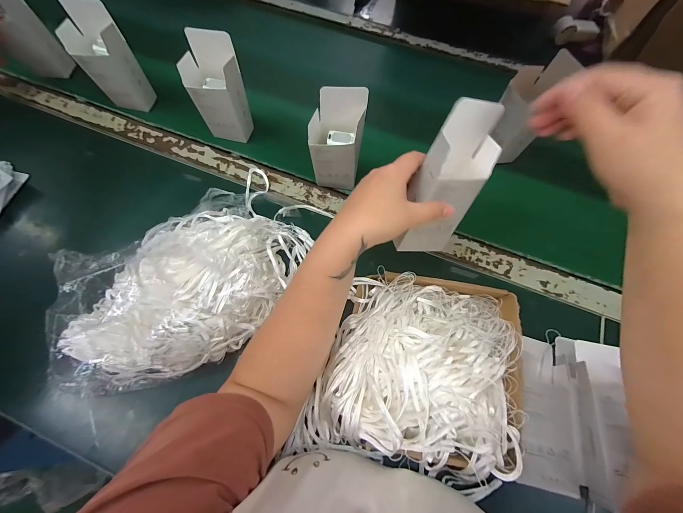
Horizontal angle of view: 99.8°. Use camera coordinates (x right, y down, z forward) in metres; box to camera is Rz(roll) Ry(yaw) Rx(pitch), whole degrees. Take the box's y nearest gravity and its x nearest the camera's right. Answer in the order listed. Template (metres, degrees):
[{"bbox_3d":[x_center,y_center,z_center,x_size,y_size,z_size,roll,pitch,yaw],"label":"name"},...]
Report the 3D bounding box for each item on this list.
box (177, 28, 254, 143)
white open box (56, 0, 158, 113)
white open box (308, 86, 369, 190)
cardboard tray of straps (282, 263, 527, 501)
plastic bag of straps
[{"bbox_3d":[-0.187,-0.250,0.439,0.066,0.146,0.047,13,68,4],"label":"box"},{"bbox_3d":[-0.378,-0.315,0.462,0.071,0.140,0.053,10,68,3],"label":"white open box"},{"bbox_3d":[-0.006,-0.158,0.407,0.067,0.146,0.047,9,68,2],"label":"white open box"},{"bbox_3d":[0.079,0.128,0.335,0.240,0.065,0.233,14,68,4],"label":"cardboard tray of straps"},{"bbox_3d":[-0.209,0.021,0.369,0.330,0.068,0.232,-29,71,-12],"label":"plastic bag of straps"}]

